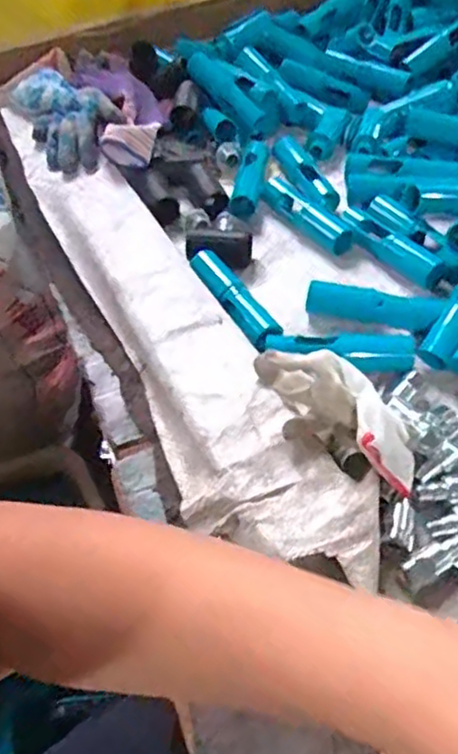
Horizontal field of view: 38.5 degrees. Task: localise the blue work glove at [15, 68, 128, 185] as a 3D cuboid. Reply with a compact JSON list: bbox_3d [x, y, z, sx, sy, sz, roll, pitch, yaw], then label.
[{"bbox_3d":[-0.190,-0.307,0.765,0.088,0.044,0.200,-23,50,-14],"label":"blue work glove"}]

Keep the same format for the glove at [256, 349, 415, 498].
[{"bbox_3d":[0.073,0.028,0.459,0.140,0.060,0.059,38,60,10],"label":"glove"}]

